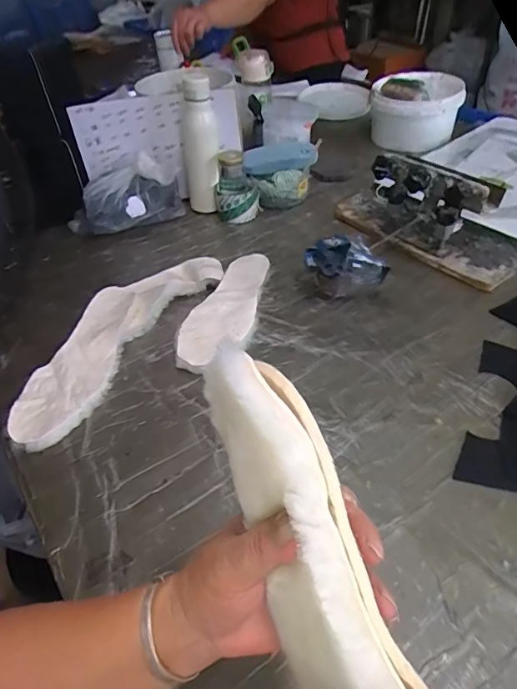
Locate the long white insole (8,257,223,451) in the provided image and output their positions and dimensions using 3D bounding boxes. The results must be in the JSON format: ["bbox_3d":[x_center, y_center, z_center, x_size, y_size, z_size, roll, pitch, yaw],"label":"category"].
[{"bbox_3d":[-0.200,-0.022,0.659,0.120,0.027,0.385,19,49,23],"label":"long white insole"}]

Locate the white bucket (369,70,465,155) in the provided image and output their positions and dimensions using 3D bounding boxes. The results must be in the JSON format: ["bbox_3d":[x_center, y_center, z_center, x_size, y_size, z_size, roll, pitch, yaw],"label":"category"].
[{"bbox_3d":[0.377,-0.566,1.122,0.207,0.127,0.215,9,46,15],"label":"white bucket"}]

